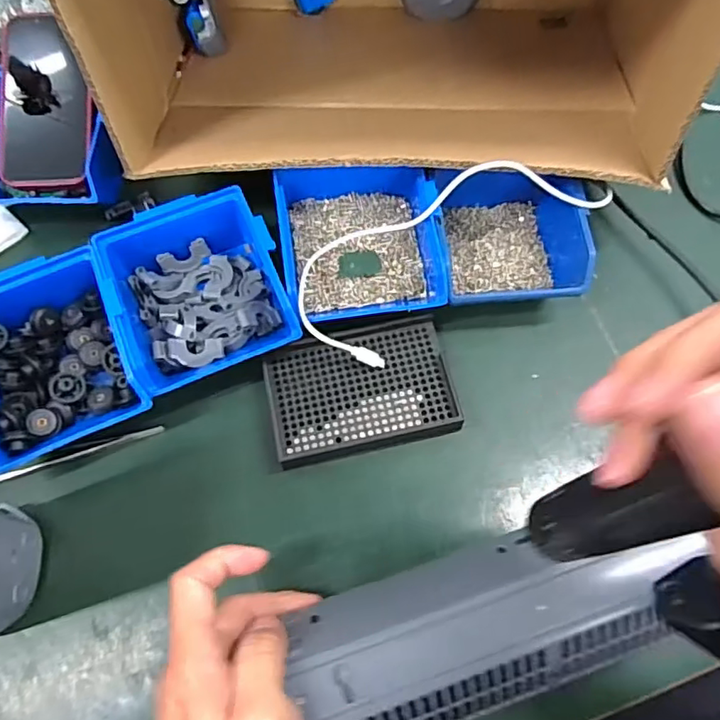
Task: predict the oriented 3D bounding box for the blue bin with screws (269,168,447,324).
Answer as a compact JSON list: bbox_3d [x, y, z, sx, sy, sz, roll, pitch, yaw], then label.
[{"bbox_3d":[-0.002,-0.095,0.443,0.115,0.054,0.133,-8,70,-2],"label":"blue bin with screws"}]

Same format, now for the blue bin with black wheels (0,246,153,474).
[{"bbox_3d":[-0.226,-0.008,0.416,0.115,0.066,0.158,-24,71,-7],"label":"blue bin with black wheels"}]

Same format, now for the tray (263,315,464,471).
[{"bbox_3d":[0.001,0.021,0.423,0.134,0.013,0.092,-13,70,-4],"label":"tray"}]

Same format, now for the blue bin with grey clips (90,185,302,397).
[{"bbox_3d":[-0.120,-0.053,0.427,0.116,0.053,0.133,-22,71,-7],"label":"blue bin with grey clips"}]

